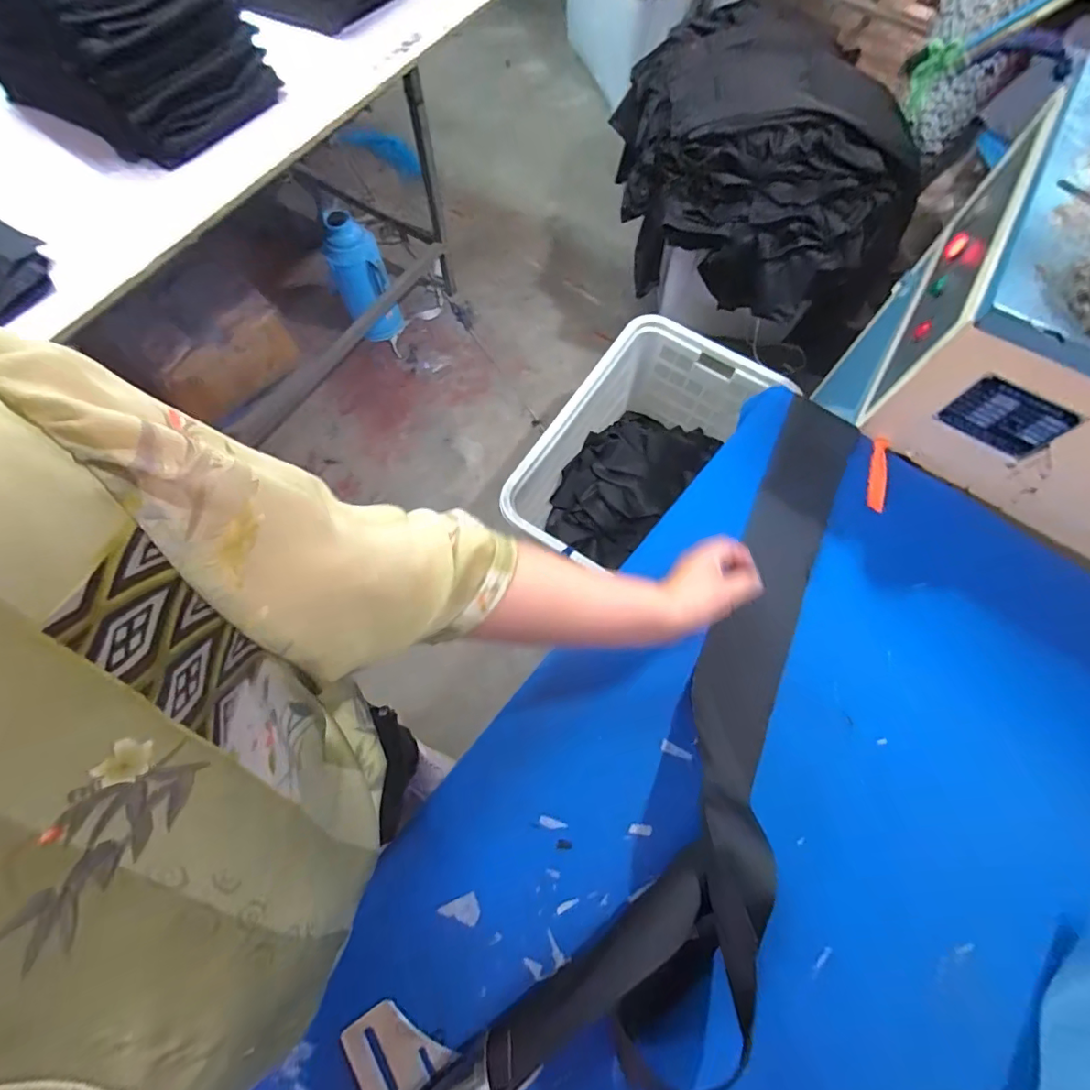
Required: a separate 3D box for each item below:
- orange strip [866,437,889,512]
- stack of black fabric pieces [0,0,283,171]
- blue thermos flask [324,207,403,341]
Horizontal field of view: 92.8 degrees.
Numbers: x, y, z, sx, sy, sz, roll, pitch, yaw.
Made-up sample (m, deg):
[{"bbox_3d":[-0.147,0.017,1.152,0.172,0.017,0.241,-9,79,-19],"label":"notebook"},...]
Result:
[{"bbox_3d":[0.436,-0.092,0.676,0.025,0.009,0.101,21,71,-3],"label":"orange strip"},{"bbox_3d":[-0.678,-0.798,0.773,0.390,0.227,0.268,27,71,8],"label":"stack of black fabric pieces"},{"bbox_3d":[-0.555,-0.791,1.595,0.162,0.386,0.128,-8,70,-4],"label":"blue thermos flask"}]

